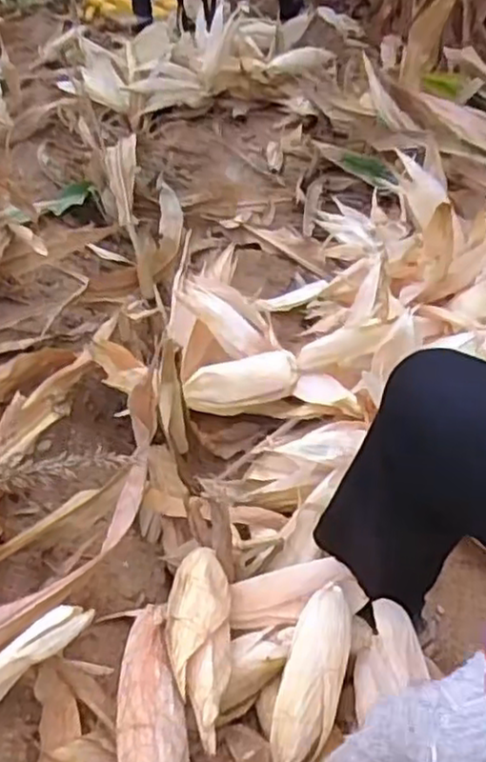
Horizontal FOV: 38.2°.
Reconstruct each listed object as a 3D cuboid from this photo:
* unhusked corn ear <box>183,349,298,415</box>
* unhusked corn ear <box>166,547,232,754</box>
[{"bbox_3d":[-0.002,0.003,1.097,0.180,0.061,0.054,-12,41,-9],"label":"unhusked corn ear"},{"bbox_3d":[-0.048,0.286,0.778,0.070,0.065,0.225,-3,40,1],"label":"unhusked corn ear"}]

